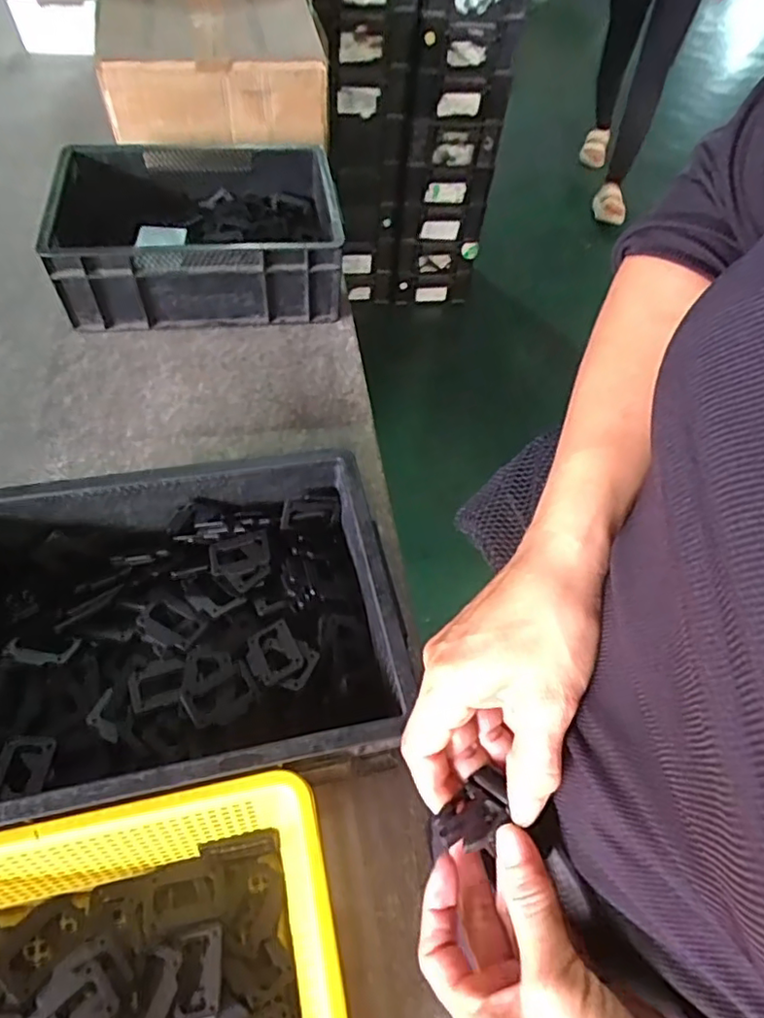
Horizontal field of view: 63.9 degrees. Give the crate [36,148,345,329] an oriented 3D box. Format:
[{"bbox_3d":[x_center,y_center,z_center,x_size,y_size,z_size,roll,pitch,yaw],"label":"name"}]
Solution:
[{"bbox_3d":[-0.222,-0.338,0.760,0.330,0.112,0.232,-7,57,-11],"label":"crate"}]

